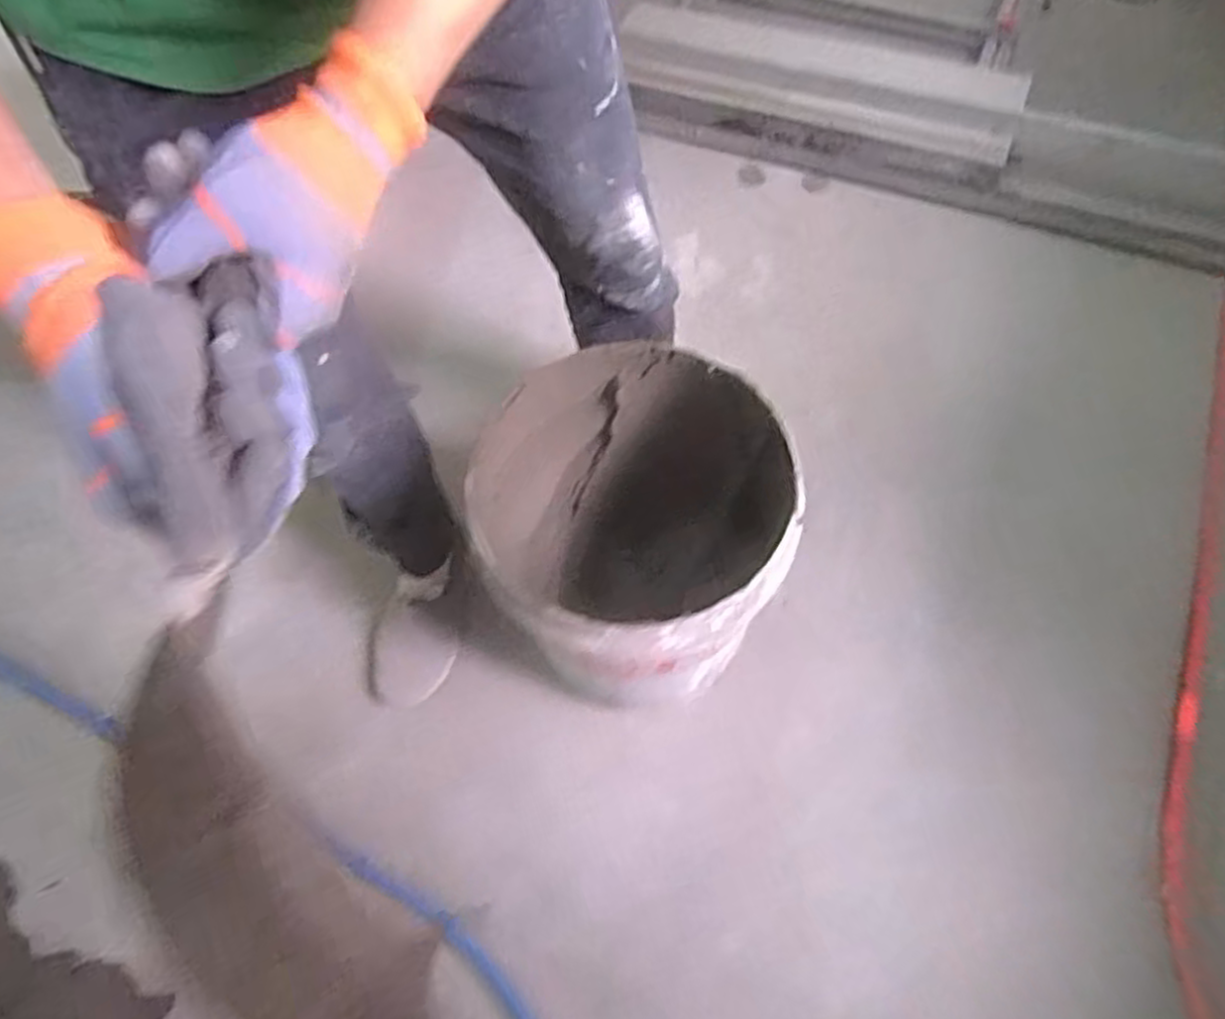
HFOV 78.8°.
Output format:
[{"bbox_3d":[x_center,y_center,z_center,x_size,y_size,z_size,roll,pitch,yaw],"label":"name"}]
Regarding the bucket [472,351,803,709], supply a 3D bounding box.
[{"bbox_3d":[0.024,0.043,0.836,0.295,0.379,0.304,-1,63,2],"label":"bucket"}]

